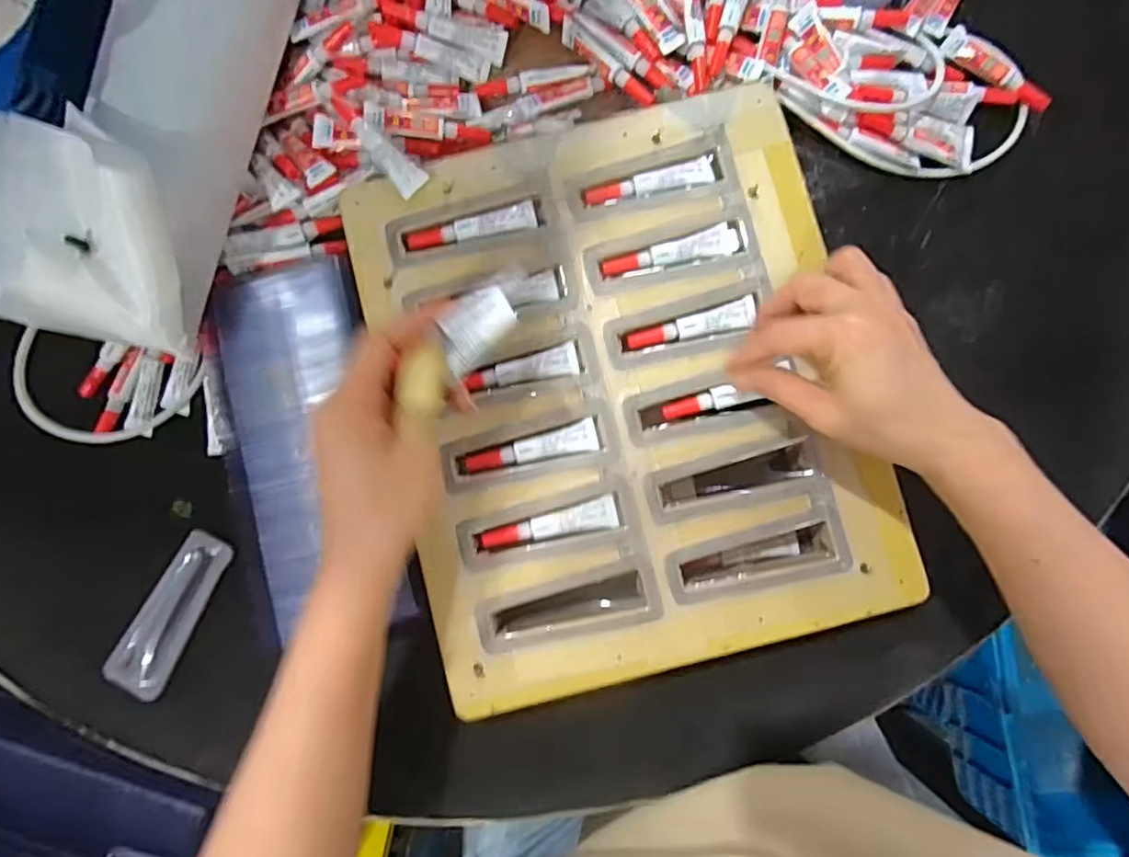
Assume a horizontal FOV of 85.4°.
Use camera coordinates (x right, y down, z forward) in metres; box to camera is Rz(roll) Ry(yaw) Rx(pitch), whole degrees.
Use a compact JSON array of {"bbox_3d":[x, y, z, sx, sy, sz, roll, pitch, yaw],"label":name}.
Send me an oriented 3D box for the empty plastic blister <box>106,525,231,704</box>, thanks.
[{"bbox_3d":[-0.262,0.123,0.408,0.035,0.015,0.108,27,86,3],"label":"empty plastic blister"}]

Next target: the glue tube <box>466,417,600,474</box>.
[{"bbox_3d":[-0.020,0.014,0.383,0.083,0.008,0.018,-17,85,-1],"label":"glue tube"}]

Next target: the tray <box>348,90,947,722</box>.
[{"bbox_3d":[0.035,-0.025,0.387,0.285,0.037,0.343,-15,85,-1],"label":"tray"}]

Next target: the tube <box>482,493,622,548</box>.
[{"bbox_3d":[-0.008,0.059,0.378,0.085,0.008,0.019,-12,85,-1],"label":"tube"}]

